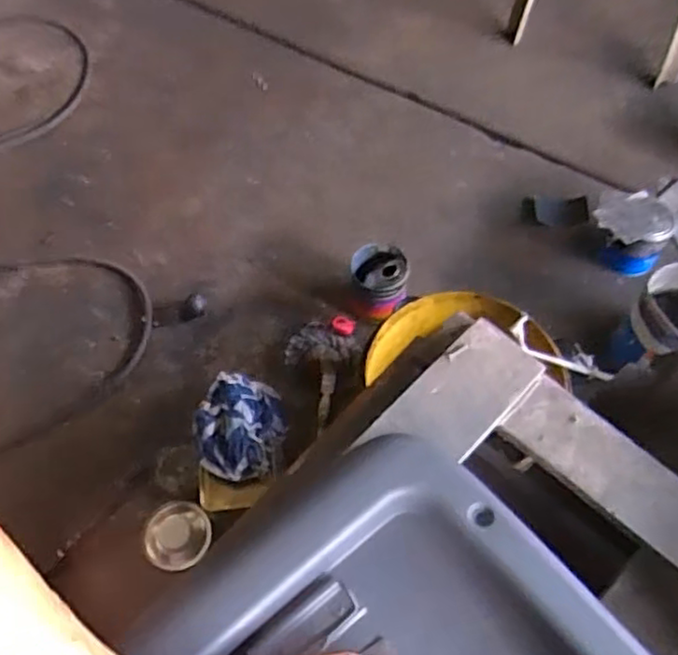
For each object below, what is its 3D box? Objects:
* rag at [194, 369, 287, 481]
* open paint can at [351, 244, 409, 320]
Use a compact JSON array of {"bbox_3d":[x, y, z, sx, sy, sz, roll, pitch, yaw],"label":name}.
[{"bbox_3d":[-0.140,0.137,0.938,0.116,0.052,0.148,8,62,5],"label":"rag"},{"bbox_3d":[0.080,-0.088,1.264,0.103,0.084,0.112,0,62,1],"label":"open paint can"}]

